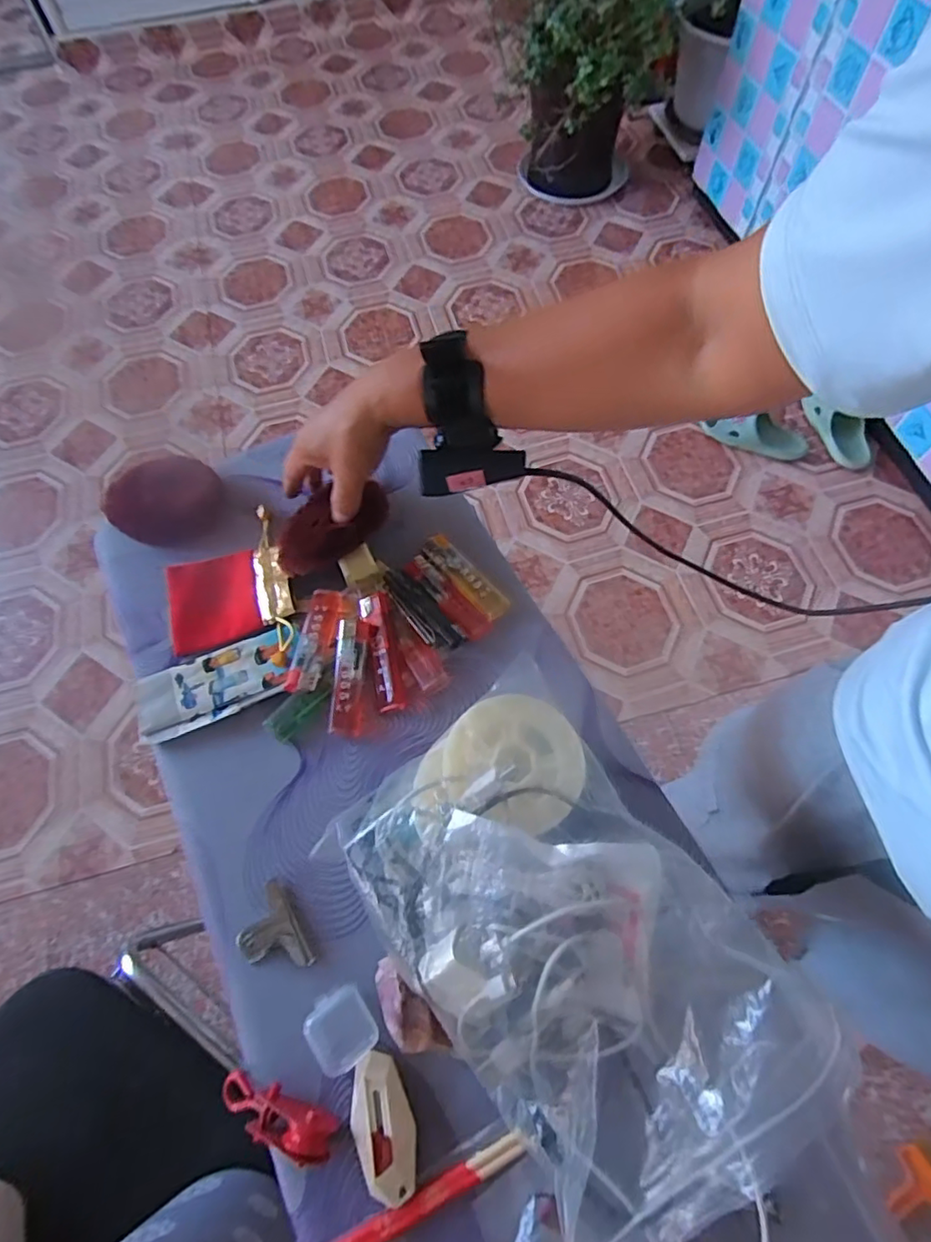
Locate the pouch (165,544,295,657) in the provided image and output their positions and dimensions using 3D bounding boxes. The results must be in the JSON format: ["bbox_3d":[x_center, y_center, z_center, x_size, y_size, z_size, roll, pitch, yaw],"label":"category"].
[{"bbox_3d":[-0.186,-0.022,0.458,0.093,0.013,0.078,-18,65,-6],"label":"pouch"}]

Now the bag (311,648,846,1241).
[{"bbox_3d":[0.057,0.169,0.305,0.163,0.079,0.277,-37,69,-14],"label":"bag"}]

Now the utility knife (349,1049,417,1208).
[{"bbox_3d":[-0.044,0.270,0.315,0.030,0.008,0.065,-20,66,-7],"label":"utility knife"}]

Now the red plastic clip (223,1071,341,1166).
[{"bbox_3d":[-0.104,0.268,0.318,0.073,0.016,0.021,3,63,26],"label":"red plastic clip"}]

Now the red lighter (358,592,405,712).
[{"bbox_3d":[-0.061,0.022,0.430,0.021,0.018,0.085,-13,65,-4],"label":"red lighter"}]

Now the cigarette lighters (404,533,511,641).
[{"bbox_3d":[-0.008,-0.027,0.455,0.045,0.009,0.085,-39,69,-15],"label":"cigarette lighters"}]

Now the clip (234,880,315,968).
[{"bbox_3d":[-0.120,0.190,0.354,0.035,0.022,0.054,-33,68,-12],"label":"clip"}]

